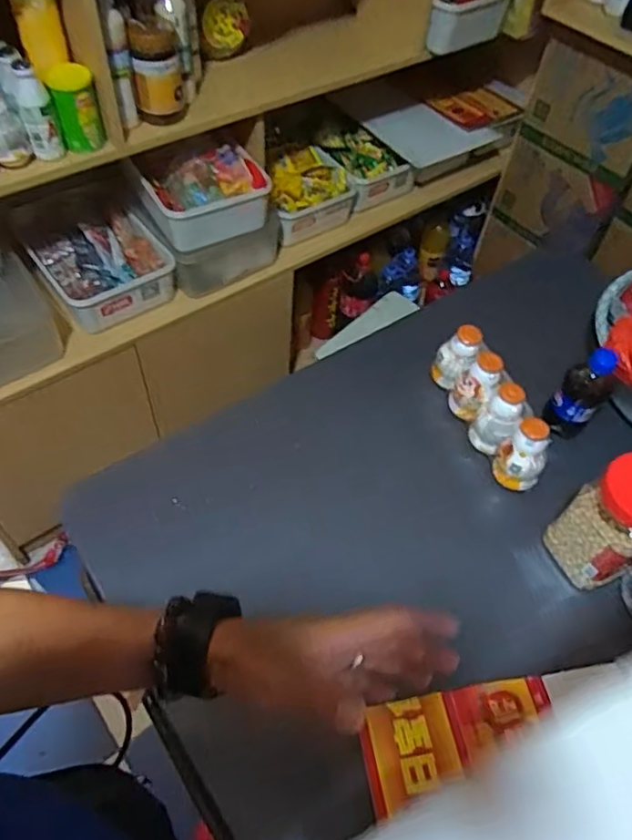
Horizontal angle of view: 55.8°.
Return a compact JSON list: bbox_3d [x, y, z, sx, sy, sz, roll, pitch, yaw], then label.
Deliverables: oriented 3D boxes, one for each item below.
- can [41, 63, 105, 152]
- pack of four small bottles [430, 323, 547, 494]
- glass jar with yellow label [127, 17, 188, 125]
[{"bbox_3d":[-0.390,-0.507,0.964,0.068,0.117,0.068,2,54,-3],"label":"can"},{"bbox_3d":[0.234,-0.022,0.818,0.050,0.095,0.232,-16,57,-15],"label":"pack of four small bottles"},{"bbox_3d":[-0.266,-0.586,1.012,0.077,0.143,0.077,2,54,-3],"label":"glass jar with yellow label"}]

